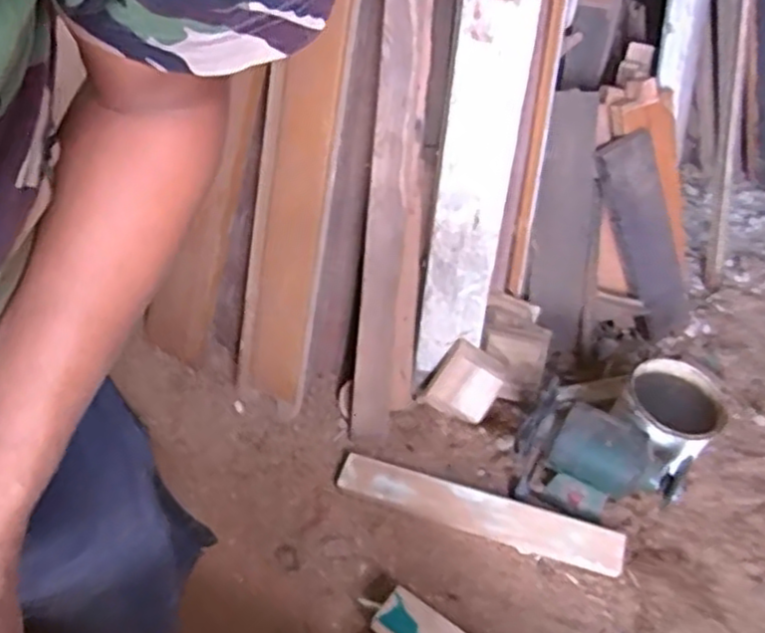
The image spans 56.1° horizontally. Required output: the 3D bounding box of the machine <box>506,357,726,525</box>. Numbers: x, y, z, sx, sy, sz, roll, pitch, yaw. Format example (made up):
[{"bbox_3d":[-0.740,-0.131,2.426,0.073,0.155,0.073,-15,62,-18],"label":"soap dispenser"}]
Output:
[{"bbox_3d":[0.437,0.217,1.344,0.307,0.196,0.323,3,47,-3],"label":"machine"}]

